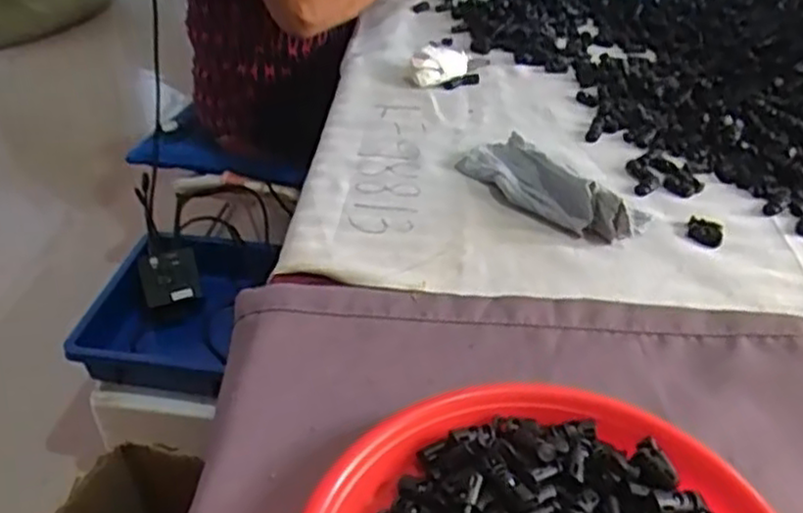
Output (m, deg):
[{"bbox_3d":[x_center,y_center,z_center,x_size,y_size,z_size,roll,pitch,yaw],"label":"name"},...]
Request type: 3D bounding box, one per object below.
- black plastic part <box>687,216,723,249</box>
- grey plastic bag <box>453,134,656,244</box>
[{"bbox_3d":[0.255,-0.020,0.615,0.027,0.011,0.024,14,41,16],"label":"black plastic part"},{"bbox_3d":[0.131,-0.071,0.655,0.077,0.042,0.182,-31,48,-33],"label":"grey plastic bag"}]

